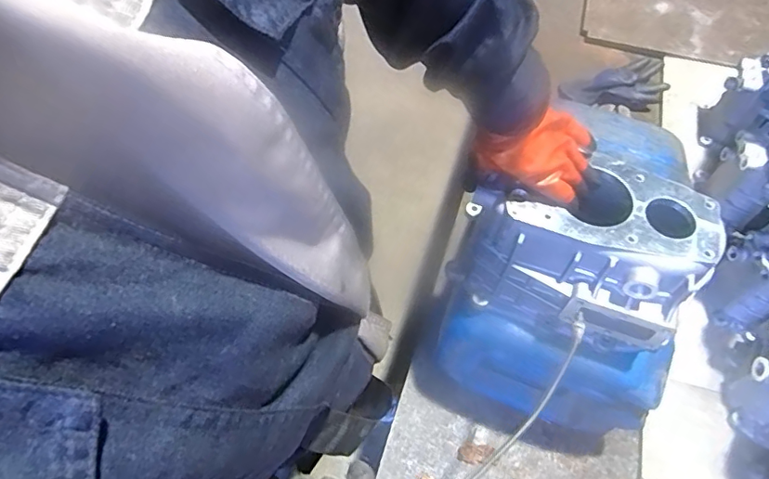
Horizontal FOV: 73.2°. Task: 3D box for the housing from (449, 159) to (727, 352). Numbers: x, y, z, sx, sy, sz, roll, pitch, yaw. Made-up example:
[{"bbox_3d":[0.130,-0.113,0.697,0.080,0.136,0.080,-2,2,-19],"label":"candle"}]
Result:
[{"bbox_3d":[0.217,0.012,0.596,0.232,0.156,0.146,20,63,11],"label":"housing"}]

